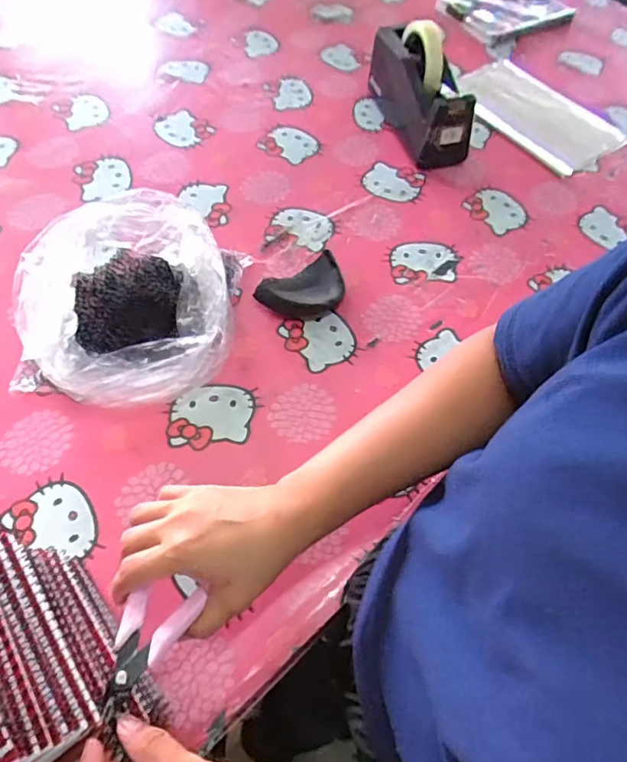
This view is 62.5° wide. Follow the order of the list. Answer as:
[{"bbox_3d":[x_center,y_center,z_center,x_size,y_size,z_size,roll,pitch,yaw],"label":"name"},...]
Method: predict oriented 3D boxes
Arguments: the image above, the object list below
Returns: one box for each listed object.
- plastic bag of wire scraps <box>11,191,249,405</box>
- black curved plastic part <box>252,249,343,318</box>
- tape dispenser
[{"bbox_3d":[-0.176,-0.074,0.516,0.186,0.112,0.200,3,59,-2],"label":"plastic bag of wire scraps"},{"bbox_3d":[-0.012,-0.102,0.591,0.103,0.026,0.070,-20,63,-15],"label":"black curved plastic part"},{"bbox_3d":[0.152,-0.401,0.727,0.068,0.119,0.187,-18,62,-13],"label":"tape dispenser"}]

